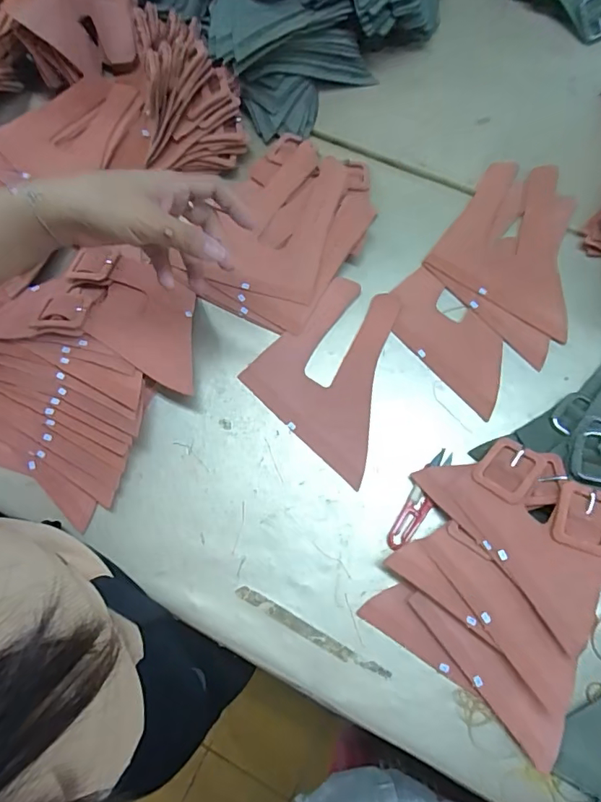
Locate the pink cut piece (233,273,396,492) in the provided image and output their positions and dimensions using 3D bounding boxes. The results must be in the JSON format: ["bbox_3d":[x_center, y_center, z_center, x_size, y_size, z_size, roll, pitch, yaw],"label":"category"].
[{"bbox_3d":[0.049,-0.030,0.490,0.153,0.007,0.163,43,84,12],"label":"pink cut piece"}]

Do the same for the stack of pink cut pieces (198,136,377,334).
[{"bbox_3d":[-0.006,-0.181,0.512,0.135,0.018,0.206,23,78,9],"label":"stack of pink cut pieces"}]

